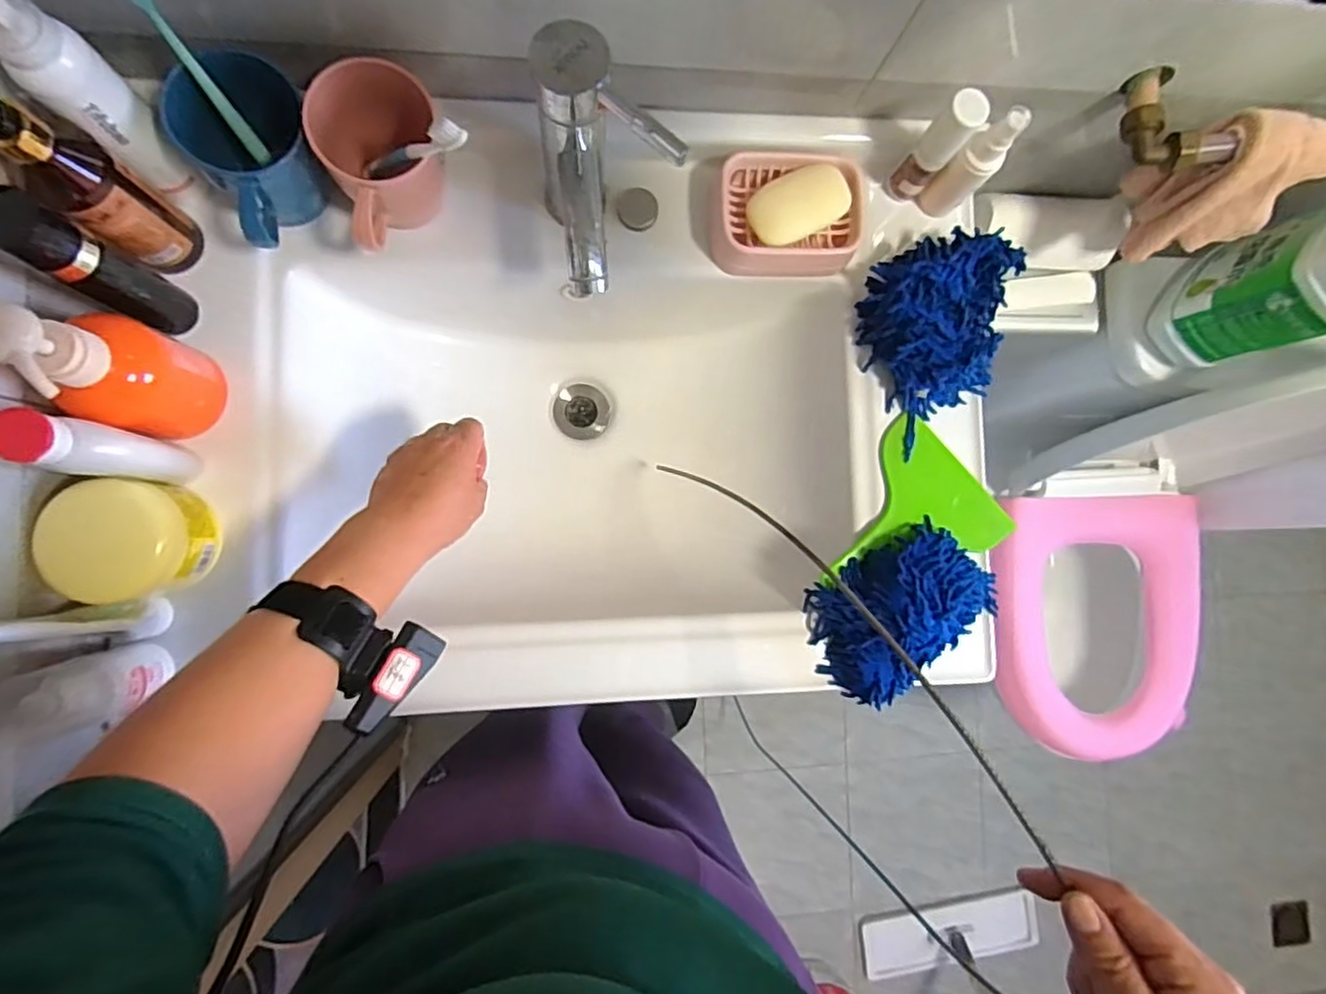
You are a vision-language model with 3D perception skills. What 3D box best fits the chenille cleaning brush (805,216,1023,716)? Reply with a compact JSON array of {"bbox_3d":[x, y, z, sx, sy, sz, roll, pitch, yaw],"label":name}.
[{"bbox_3d":[0.228,-0.020,0.540,0.160,0.054,0.394,11,86,-7],"label":"chenille cleaning brush"}]

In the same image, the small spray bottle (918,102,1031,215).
[{"bbox_3d":[0.248,-0.265,0.519,0.025,0.114,0.030,-38,92,-8],"label":"small spray bottle"}]

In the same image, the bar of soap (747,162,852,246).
[{"bbox_3d":[0.111,-0.242,0.534,0.084,0.018,0.052,-29,91,-8],"label":"bar of soap"}]

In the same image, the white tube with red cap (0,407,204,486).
[{"bbox_3d":[-0.358,-0.029,0.417,0.041,0.141,0.031,15,85,-7],"label":"white tube with red cap"}]

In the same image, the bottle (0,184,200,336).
[{"bbox_3d":[-0.371,-0.148,0.426,0.040,0.154,0.038,27,84,-5],"label":"bottle"}]

